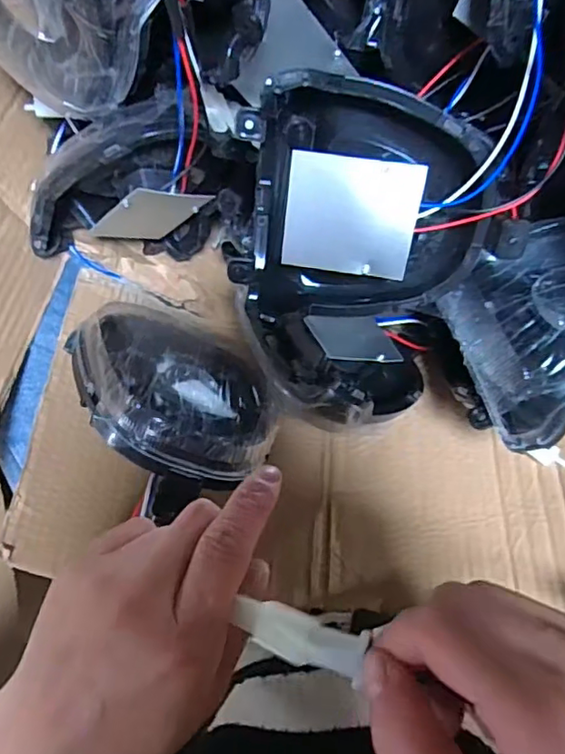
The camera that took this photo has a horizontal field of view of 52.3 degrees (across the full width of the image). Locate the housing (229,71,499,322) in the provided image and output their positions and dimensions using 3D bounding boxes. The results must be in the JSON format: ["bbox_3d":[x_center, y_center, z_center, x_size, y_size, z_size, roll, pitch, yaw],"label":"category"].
[{"bbox_3d":[0.044,-0.090,0.317,0.136,0.047,0.130,5,112,-1],"label":"housing"}]

